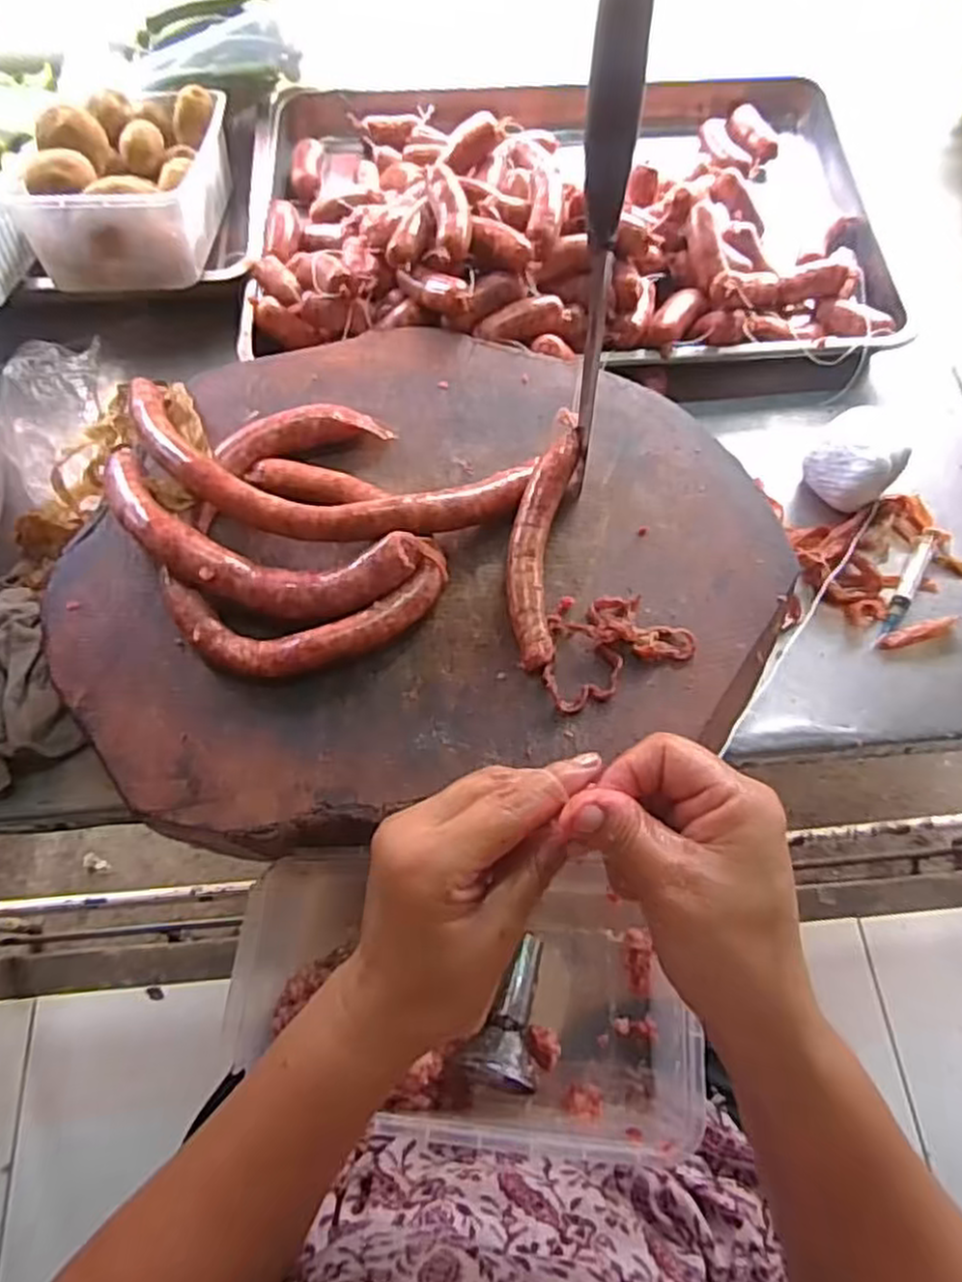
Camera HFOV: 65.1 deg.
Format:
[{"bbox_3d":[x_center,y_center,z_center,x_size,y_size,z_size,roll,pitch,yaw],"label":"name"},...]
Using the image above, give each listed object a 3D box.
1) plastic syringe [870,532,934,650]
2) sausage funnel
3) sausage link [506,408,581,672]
[{"bbox_3d":[0.323,-0.040,0.571,0.013,0.016,0.106,30,70,12],"label":"plastic syringe"},{"bbox_3d":[0.020,0.236,0.473,0.041,0.053,0.089,18,45,8],"label":"sausage funnel"},{"bbox_3d":[0.037,-0.068,0.481,0.034,0.034,0.176,8,65,3],"label":"sausage link"}]

